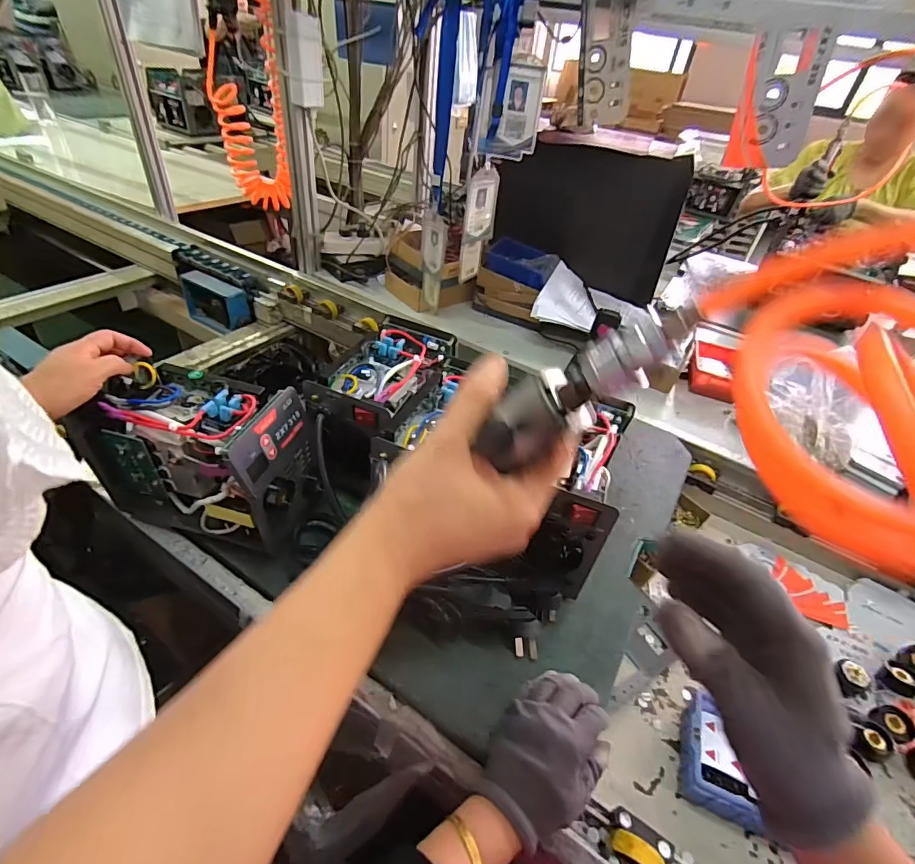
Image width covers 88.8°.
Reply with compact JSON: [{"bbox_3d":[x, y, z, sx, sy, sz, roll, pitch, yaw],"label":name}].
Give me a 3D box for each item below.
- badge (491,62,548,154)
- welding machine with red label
[{"bbox_3d":[0.093,-0.478,0.693,0.059,0.103,0.010,14,41,7],"label":"badge"},{"bbox_3d":[-0.285,0.028,0.535,0.218,0.160,0.109,14,41,8],"label":"welding machine with red label"}]

